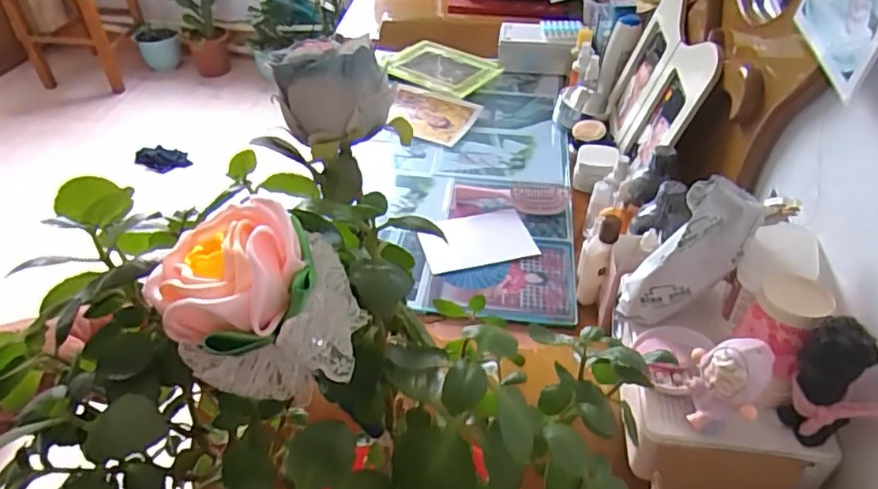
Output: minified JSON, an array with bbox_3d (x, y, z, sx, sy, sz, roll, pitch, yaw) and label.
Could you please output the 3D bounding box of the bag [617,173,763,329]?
[{"bbox_3d":[0.213,0.013,0.518,0.076,0.152,0.043,9,36,-29],"label":"bag"}]

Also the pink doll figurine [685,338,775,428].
[{"bbox_3d":[0.220,0.106,0.453,0.053,0.076,0.041,30,49,28],"label":"pink doll figurine"}]

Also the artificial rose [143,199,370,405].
[{"bbox_3d":[-0.079,0.026,0.259,0.082,0.077,0.064,7,42,6],"label":"artificial rose"}]

